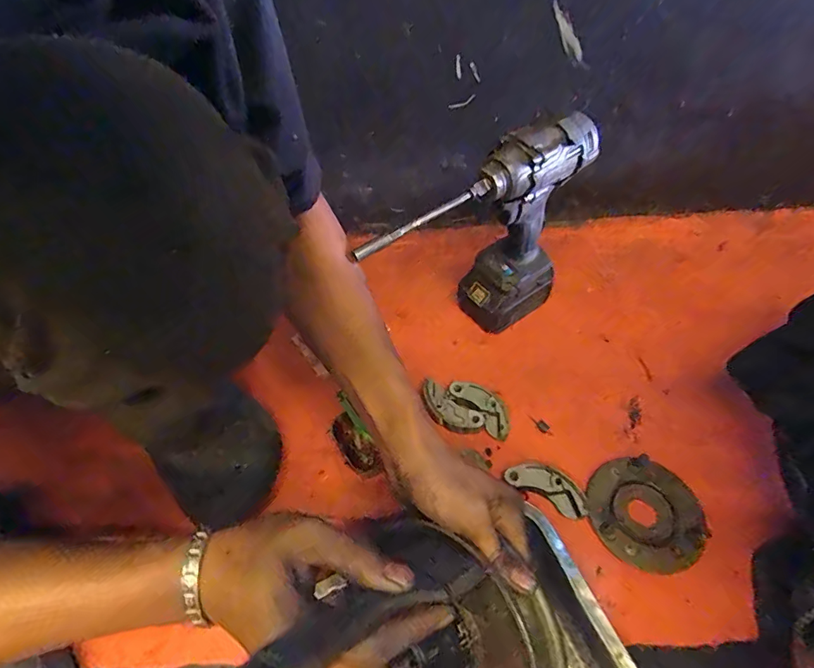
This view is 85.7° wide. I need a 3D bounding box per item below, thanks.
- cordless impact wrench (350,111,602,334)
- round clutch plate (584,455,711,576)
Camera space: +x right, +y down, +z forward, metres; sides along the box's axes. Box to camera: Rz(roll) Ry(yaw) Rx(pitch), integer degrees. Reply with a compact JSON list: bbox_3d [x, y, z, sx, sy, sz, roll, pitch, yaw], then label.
[{"bbox_3d":[0.076,-0.089,0.499,0.249,0.238,0.075,-26,56,-14],"label":"cordless impact wrench"},{"bbox_3d":[0.238,0.177,0.440,0.105,0.009,0.102,-2,53,3],"label":"round clutch plate"}]

